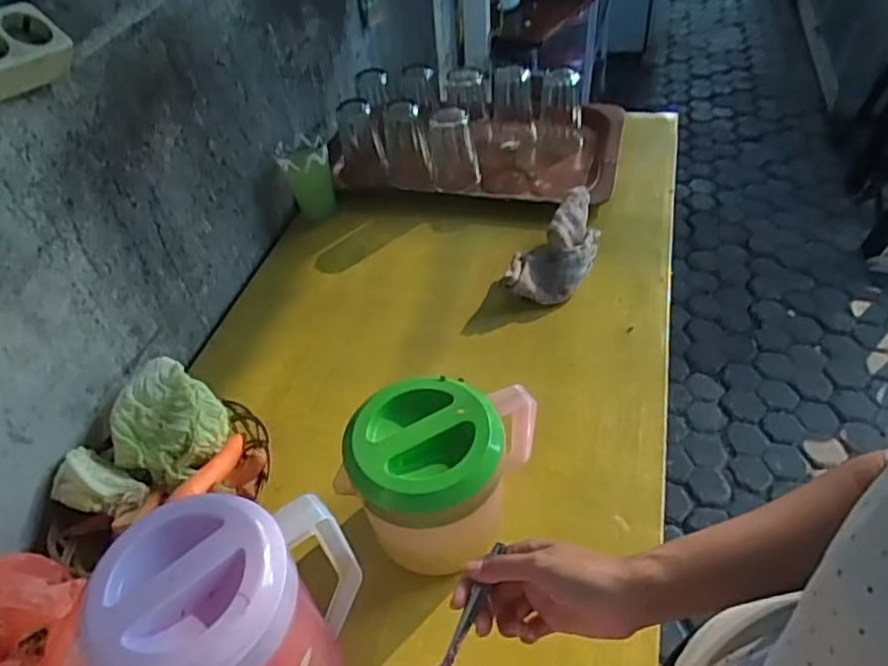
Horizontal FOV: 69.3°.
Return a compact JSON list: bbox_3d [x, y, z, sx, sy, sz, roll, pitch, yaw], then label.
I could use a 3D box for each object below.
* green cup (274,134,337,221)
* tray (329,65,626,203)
[{"bbox_3d":[-0.213,-0.238,1.017,0.071,0.130,0.081,-17,47,-10],"label":"green cup"},{"bbox_3d":[0.055,-0.362,1.077,0.461,0.131,0.296,10,48,16],"label":"tray"}]

